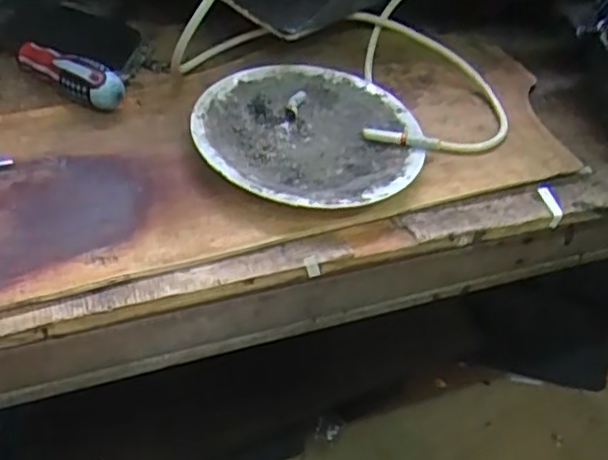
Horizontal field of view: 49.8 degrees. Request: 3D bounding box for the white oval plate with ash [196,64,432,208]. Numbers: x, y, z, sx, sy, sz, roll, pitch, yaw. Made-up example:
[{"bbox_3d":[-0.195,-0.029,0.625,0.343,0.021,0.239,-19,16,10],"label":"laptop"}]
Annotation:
[{"bbox_3d":[0.004,-0.072,0.505,0.166,0.022,0.166,-16,51,-22],"label":"white oval plate with ash"}]

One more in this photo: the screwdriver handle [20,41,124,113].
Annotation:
[{"bbox_3d":[-0.185,-0.121,0.507,0.094,0.028,0.022,22,47,13],"label":"screwdriver handle"}]

